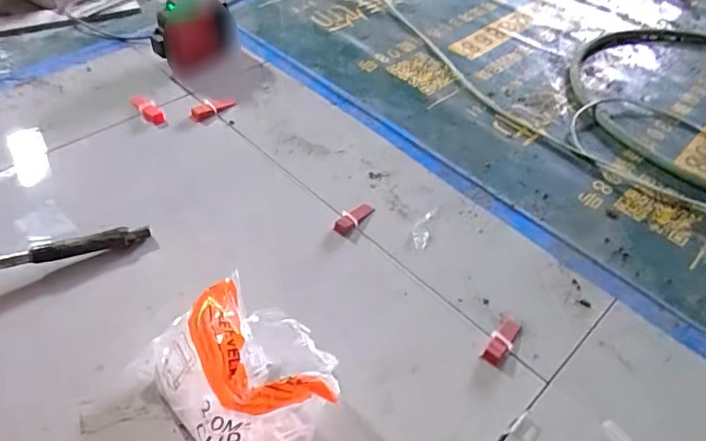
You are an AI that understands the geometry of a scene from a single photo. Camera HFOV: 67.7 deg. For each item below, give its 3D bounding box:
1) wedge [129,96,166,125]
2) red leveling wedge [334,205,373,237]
[{"bbox_3d":[-0.358,-0.194,0.905,0.093,0.016,0.032,36,54,25],"label":"wedge"},{"bbox_3d":[0.001,-0.003,0.775,0.025,0.010,0.076,31,52,21],"label":"red leveling wedge"}]

